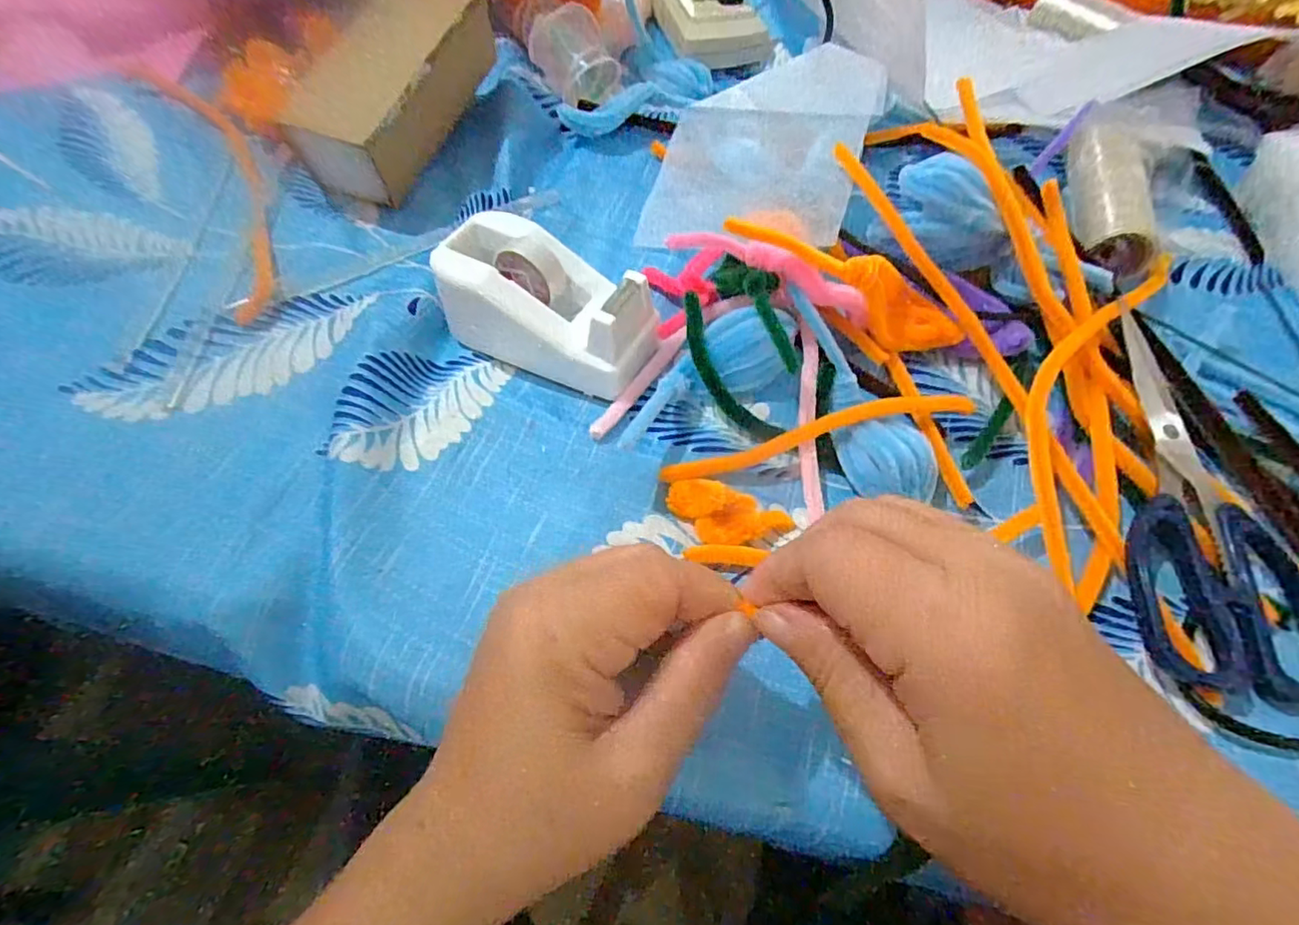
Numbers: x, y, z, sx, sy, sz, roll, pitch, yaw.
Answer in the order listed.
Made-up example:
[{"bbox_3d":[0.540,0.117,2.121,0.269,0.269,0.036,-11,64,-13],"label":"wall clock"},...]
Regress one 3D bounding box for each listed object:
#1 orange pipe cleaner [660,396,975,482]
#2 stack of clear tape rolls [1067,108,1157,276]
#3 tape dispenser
[{"bbox_3d":[0.074,-0.012,0.262,0.141,0.013,0.014,-14,62,-8],"label":"orange pipe cleaner"},{"bbox_3d":[0.273,-0.161,0.356,0.034,0.032,0.131,14,59,6],"label":"stack of clear tape rolls"},{"bbox_3d":[-0.048,-0.074,0.278,0.103,0.045,0.055,28,61,14],"label":"tape dispenser"}]

